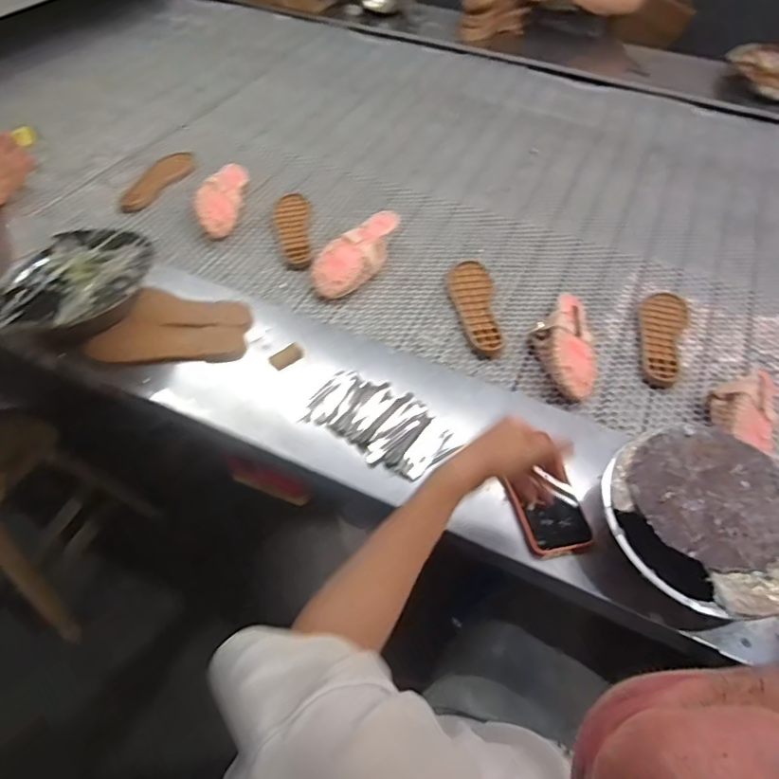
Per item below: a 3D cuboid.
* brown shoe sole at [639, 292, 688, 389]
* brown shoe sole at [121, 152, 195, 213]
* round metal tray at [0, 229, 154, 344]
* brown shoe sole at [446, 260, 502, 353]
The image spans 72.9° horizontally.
[{"bbox_3d":[0.461,-0.094,0.892,0.072,0.018,0.233,20,56,11],"label":"brown shoe sole"},{"bbox_3d":[-0.488,-0.442,1.110,0.066,0.019,0.223,20,56,11],"label":"brown shoe sole"},{"bbox_3d":[-0.472,-0.156,0.790,0.207,0.061,0.229,9,53,2],"label":"round metal tray"},{"bbox_3d":[0.153,-0.149,0.920,0.082,0.015,0.216,-3,55,-6],"label":"brown shoe sole"}]

